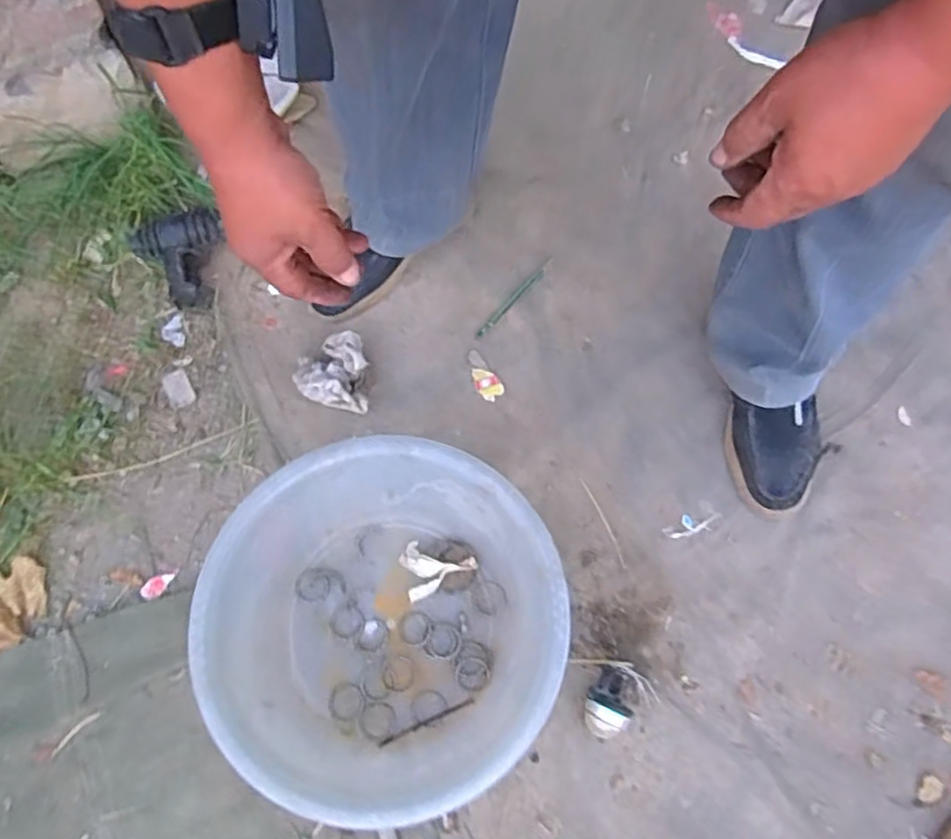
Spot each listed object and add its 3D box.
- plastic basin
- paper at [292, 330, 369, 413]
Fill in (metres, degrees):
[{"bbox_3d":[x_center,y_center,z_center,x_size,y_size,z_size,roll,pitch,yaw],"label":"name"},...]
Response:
[{"bbox_3d":[-0.087,0.200,0.695,0.322,0.125,0.326,0,66,1],"label":"plastic basin"},{"bbox_3d":[-0.174,-0.054,0.846,0.092,0.045,0.108,-1,66,1],"label":"paper"}]

